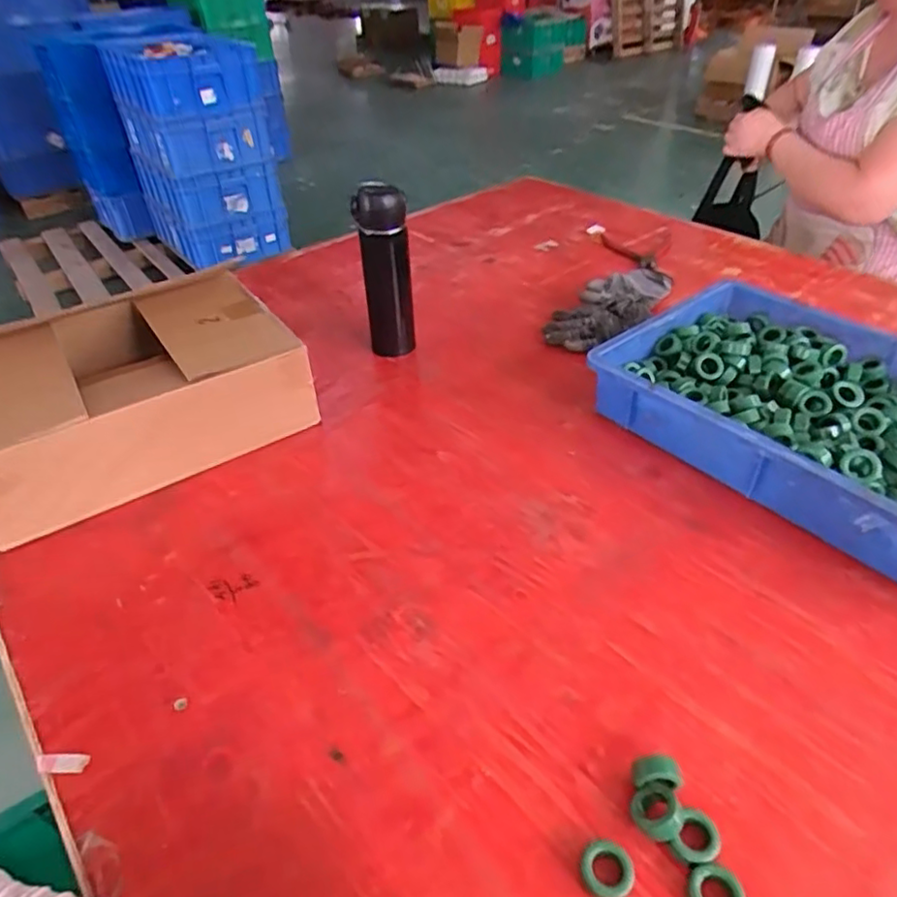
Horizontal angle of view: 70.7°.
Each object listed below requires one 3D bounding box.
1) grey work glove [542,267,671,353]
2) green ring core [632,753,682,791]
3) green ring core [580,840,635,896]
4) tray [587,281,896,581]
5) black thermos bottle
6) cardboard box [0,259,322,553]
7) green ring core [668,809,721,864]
[{"bbox_3d":[0.245,-0.212,0.929,0.101,0.035,0.267,27,48,31],"label":"grey work glove"},{"bbox_3d":[0.137,0.215,0.416,0.030,0.027,0.017,3,40,6],"label":"green ring core"},{"bbox_3d":[0.096,0.255,0.383,0.031,0.010,0.029,-1,39,1],"label":"green ring core"},{"bbox_3d":[0.412,-0.036,0.677,0.310,0.080,0.428,-30,47,-30],"label":"tray"},{"bbox_3d":[-0.079,-0.220,0.800,0.063,0.208,0.051,-5,39,-3],"label":"black thermos bottle"},{"bbox_3d":[-0.362,-0.069,0.713,0.338,0.125,0.247,-25,45,-26],"label":"cardboard box"},{"bbox_3d":[0.155,0.243,0.395,0.027,0.014,0.030,18,44,23],"label":"green ring core"}]

